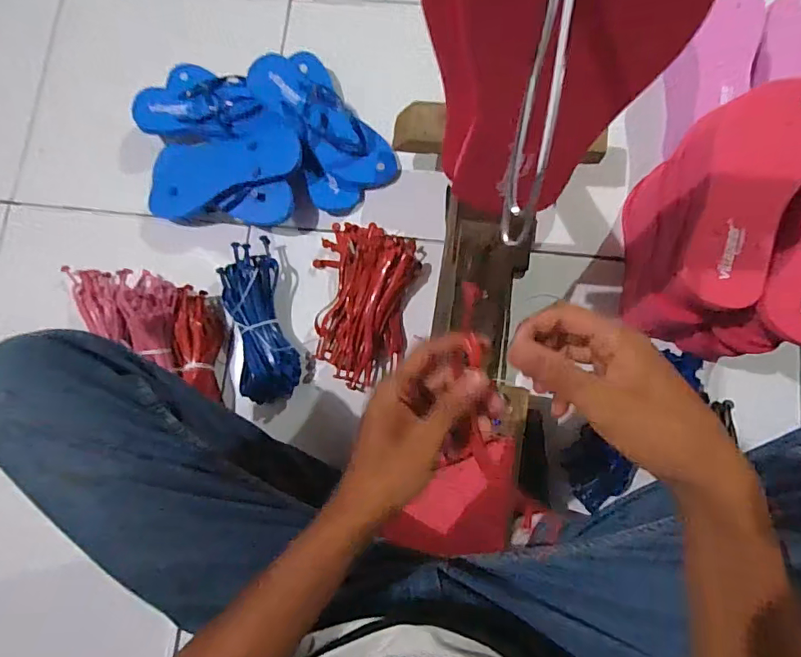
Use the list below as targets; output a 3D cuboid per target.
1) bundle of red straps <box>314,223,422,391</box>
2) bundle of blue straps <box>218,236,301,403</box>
[{"bbox_3d":[-0.058,-0.039,0.684,0.146,0.043,0.222,11,83,5],"label":"bundle of red straps"},{"bbox_3d":[-0.203,-0.010,0.689,0.089,0.044,0.228,-12,82,2],"label":"bundle of blue straps"}]

